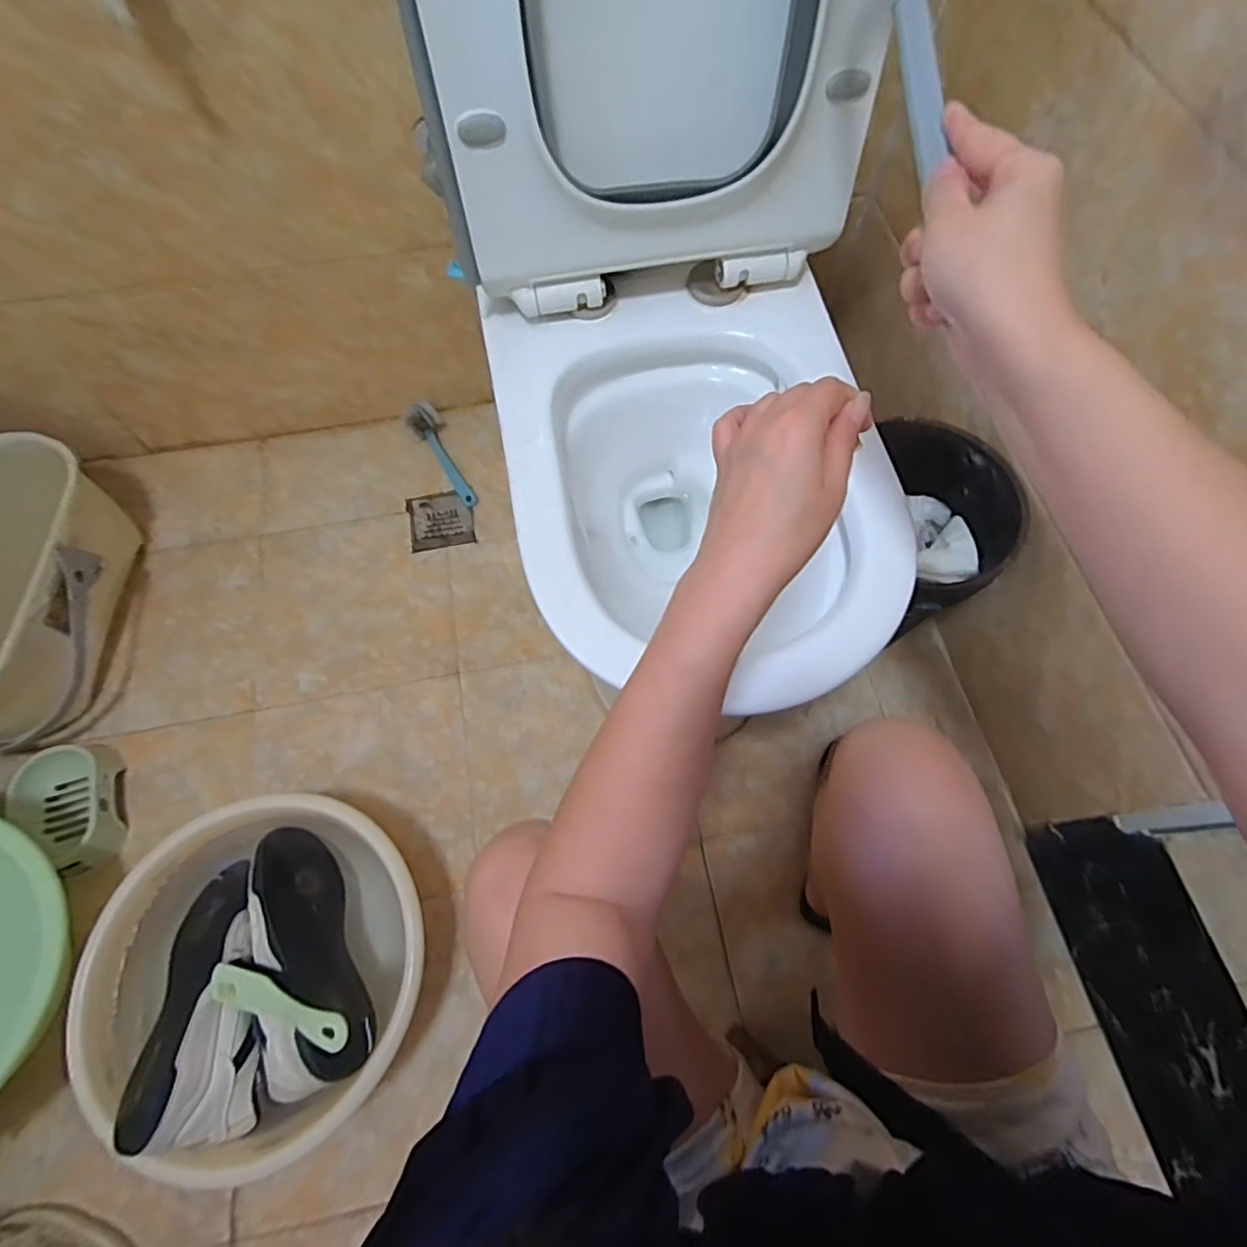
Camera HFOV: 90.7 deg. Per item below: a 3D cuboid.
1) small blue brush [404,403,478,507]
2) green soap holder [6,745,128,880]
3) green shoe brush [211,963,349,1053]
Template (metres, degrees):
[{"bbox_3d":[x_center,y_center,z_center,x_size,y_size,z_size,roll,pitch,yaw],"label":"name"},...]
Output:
[{"bbox_3d":[-0.303,-0.283,1.040,0.060,0.050,0.205,-28,85,-12],"label":"small blue brush"},{"bbox_3d":[-0.715,0.242,0.806,0.105,0.062,0.171,-29,72,-12],"label":"green soap holder"},{"bbox_3d":[-0.330,0.362,0.586,0.190,0.031,0.039,3,66,24],"label":"green shoe brush"}]

